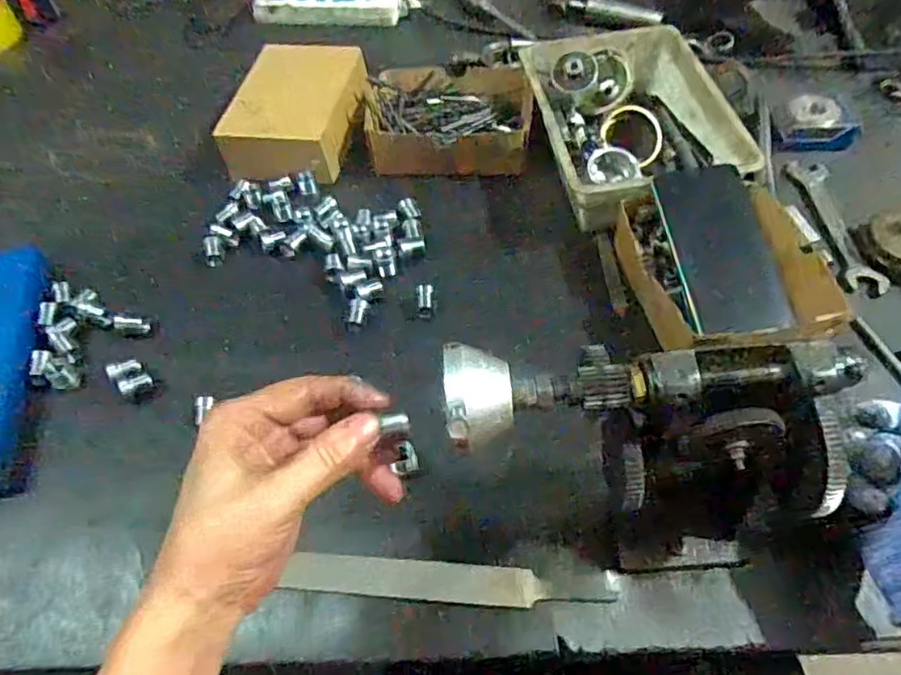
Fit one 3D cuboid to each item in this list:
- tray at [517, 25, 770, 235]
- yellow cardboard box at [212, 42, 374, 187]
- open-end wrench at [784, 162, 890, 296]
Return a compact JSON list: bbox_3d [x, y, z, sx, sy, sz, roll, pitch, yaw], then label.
[{"bbox_3d":[0.177,-0.217,0.623,0.171,0.065,0.252,-8,54,-3],"label":"tray"},{"bbox_3d":[-0.167,-0.246,0.665,0.128,0.056,0.172,7,55,8],"label":"yellow cardboard box"},{"bbox_3d":[0.361,-0.107,0.578,0.033,0.014,0.169,-2,54,2],"label":"open-end wrench"}]

